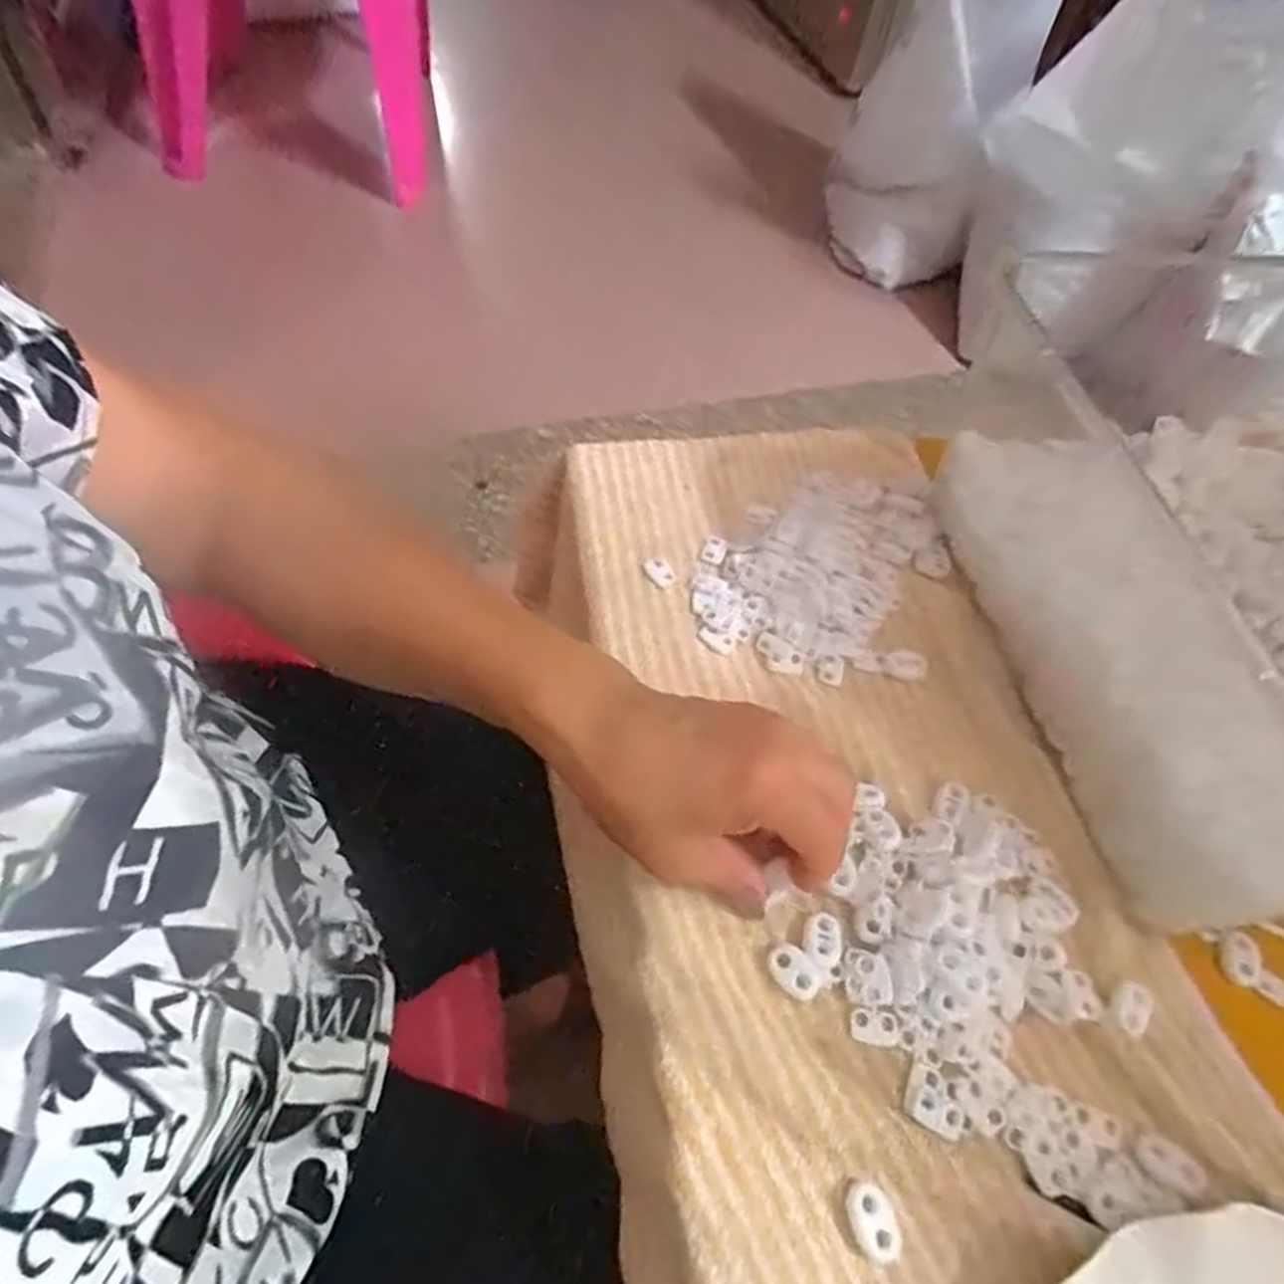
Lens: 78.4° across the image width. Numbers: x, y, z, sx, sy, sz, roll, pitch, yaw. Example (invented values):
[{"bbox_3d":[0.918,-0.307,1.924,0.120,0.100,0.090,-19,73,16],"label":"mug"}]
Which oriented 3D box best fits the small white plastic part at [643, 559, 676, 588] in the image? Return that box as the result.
[{"bbox_3d":[0.010,-0.037,0.416,0.012,0.004,0.019,-34,69,-25],"label":"small white plastic part"}]

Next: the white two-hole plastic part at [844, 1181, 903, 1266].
[{"bbox_3d":[0.079,0.199,0.270,0.016,0.007,0.022,-5,59,-11],"label":"white two-hole plastic part"}]

